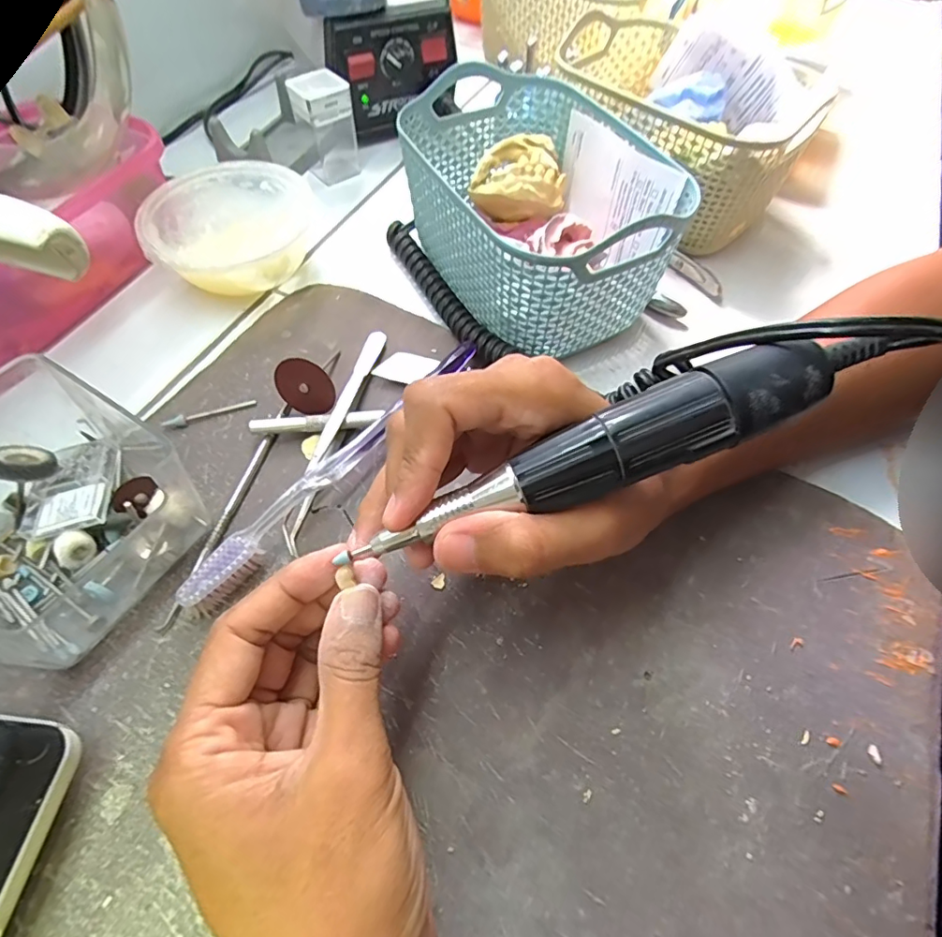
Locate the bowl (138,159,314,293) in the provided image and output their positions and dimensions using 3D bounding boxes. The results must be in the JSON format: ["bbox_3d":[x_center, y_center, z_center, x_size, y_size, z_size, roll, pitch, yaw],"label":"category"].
[{"bbox_3d":[-0.151,-0.148,0.334,0.104,0.040,0.100,1,59,-2],"label":"bowl"}]

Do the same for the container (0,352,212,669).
[{"bbox_3d":[-0.187,0.018,0.222,0.104,0.055,0.101,29,62,14],"label":"container"}]

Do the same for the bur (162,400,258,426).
[{"bbox_3d":[-0.141,-0.030,0.282,0.047,0.007,0.006,-19,62,-14],"label":"bur"}]

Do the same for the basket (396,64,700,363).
[{"bbox_3d":[0.040,-0.153,0.319,0.121,0.083,0.170,-24,63,-16],"label":"basket"}]

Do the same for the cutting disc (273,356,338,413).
[{"bbox_3d":[-0.088,-0.043,0.278,0.033,0.030,0.004,39,25,-14],"label":"cutting disc"}]

